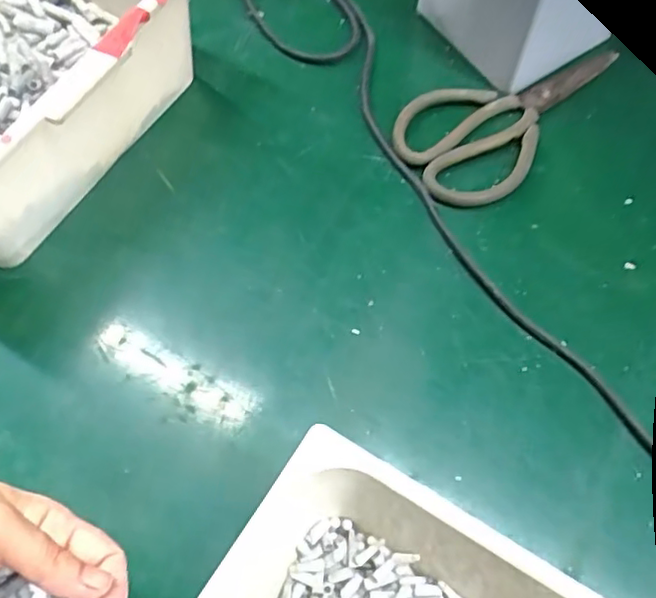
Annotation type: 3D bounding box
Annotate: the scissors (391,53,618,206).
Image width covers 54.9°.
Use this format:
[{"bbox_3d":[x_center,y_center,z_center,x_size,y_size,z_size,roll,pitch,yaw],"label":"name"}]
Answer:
[{"bbox_3d":[0.142,-0.159,0.525,0.106,0.018,0.202,39,71,17],"label":"scissors"}]

